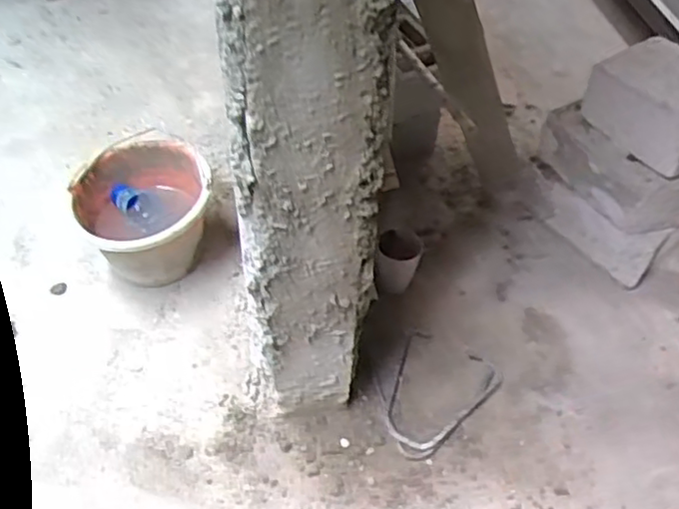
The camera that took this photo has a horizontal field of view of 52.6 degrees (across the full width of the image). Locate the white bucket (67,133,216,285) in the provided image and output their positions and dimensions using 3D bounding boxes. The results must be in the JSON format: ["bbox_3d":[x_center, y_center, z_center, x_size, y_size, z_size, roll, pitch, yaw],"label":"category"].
[{"bbox_3d":[-0.318,-0.069,1.167,0.208,0.175,0.249,-28,56,-24],"label":"white bucket"}]

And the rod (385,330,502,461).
[{"bbox_3d":[0.136,0.203,1.053,0.203,0.027,0.146,-37,59,-25],"label":"rod"}]

